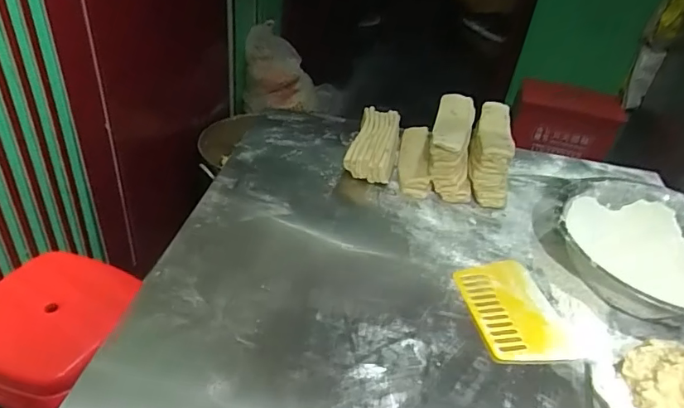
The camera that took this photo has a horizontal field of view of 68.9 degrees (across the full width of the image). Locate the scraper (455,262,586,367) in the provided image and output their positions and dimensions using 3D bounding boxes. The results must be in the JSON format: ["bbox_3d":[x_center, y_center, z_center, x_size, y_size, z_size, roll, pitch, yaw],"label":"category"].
[{"bbox_3d":[0.229,0.140,0.661,0.126,0.006,0.163,-3,41,-13],"label":"scraper"}]

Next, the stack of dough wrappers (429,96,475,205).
[{"bbox_3d":[0.201,-0.110,0.893,0.081,0.110,0.211,13,38,8],"label":"stack of dough wrappers"}]

